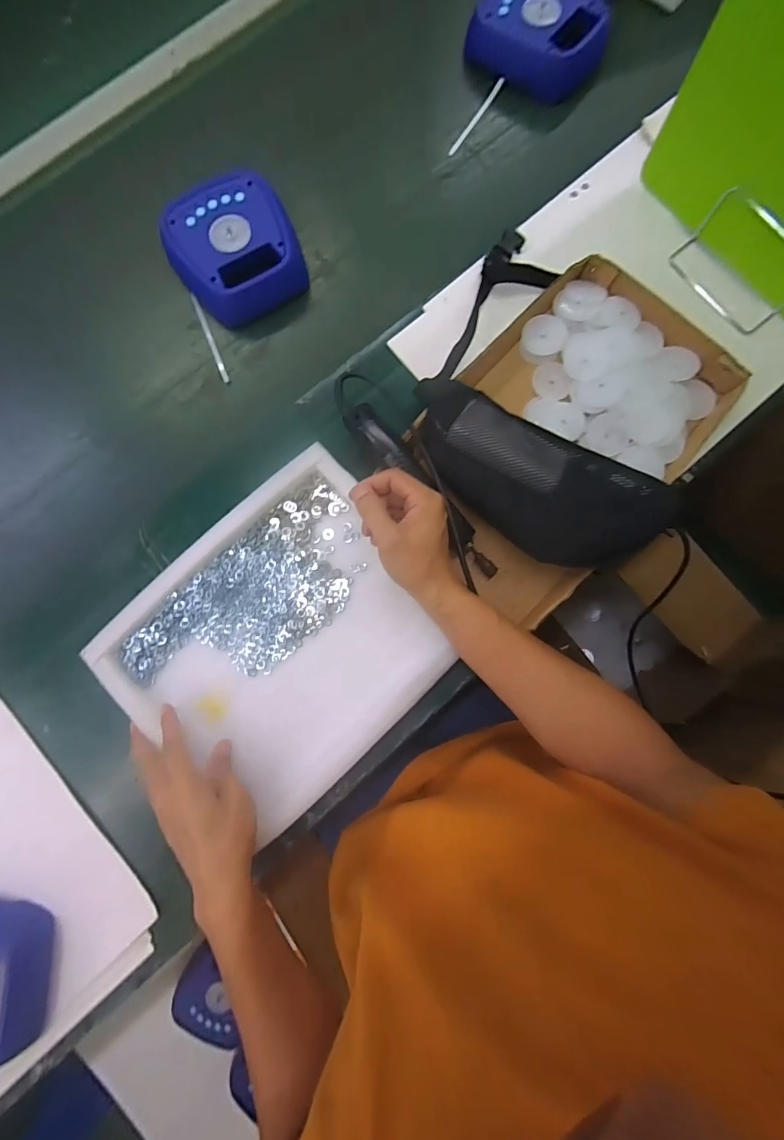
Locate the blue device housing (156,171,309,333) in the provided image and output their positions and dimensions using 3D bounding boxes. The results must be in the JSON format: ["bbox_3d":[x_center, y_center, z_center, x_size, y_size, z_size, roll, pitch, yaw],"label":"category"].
[{"bbox_3d":[-0.208,-0.421,0.562,0.163,0.045,0.185,-28,84,-3],"label":"blue device housing"}]

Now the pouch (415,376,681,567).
[{"bbox_3d":[0.151,-0.120,0.501,0.305,0.050,0.126,35,85,4],"label":"pouch"}]

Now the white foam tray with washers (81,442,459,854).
[{"bbox_3d":[-0.117,0.076,0.481,0.331,0.028,0.284,-44,85,-5],"label":"white foam tray with washers"}]

